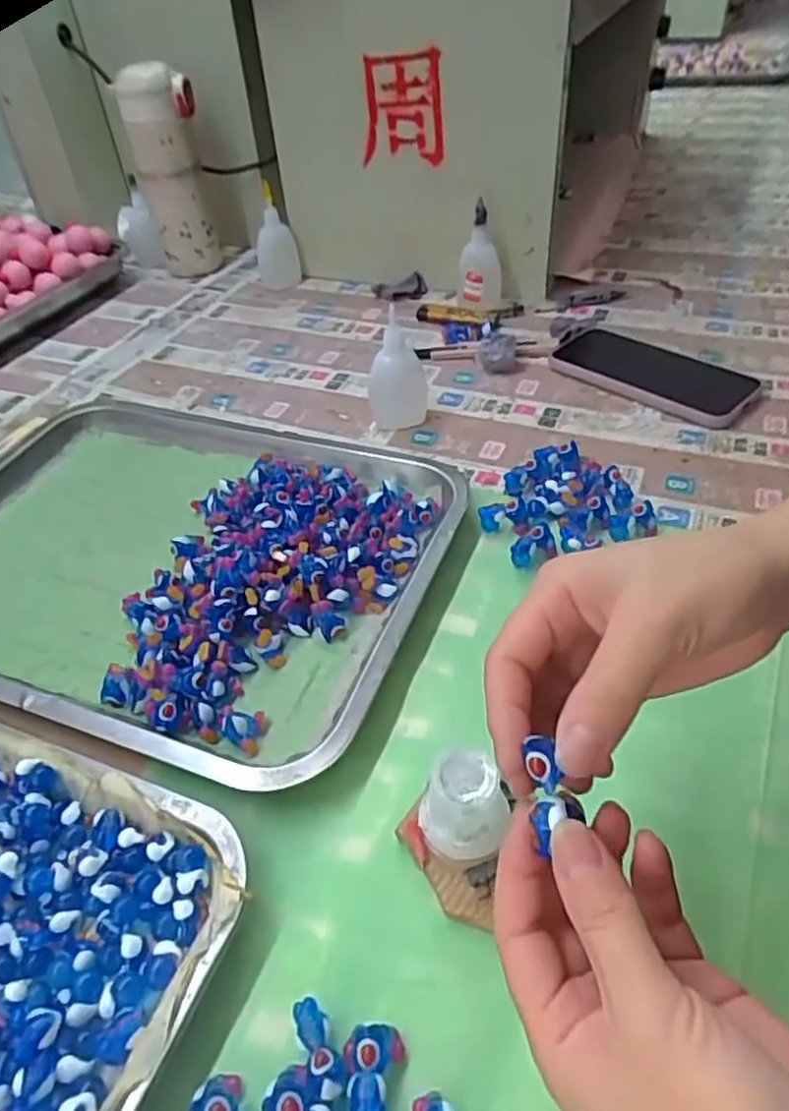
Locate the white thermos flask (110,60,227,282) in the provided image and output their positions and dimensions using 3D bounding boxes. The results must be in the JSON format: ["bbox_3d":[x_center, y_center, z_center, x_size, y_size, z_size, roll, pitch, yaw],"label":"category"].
[{"bbox_3d":[-0.245,-0.419,0.774,0.076,0.204,0.058,-16,42,-11],"label":"white thermos flask"}]

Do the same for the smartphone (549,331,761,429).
[{"bbox_3d":[0.209,-0.149,0.571,0.159,0.012,0.078,31,53,34],"label":"smartphone"}]

